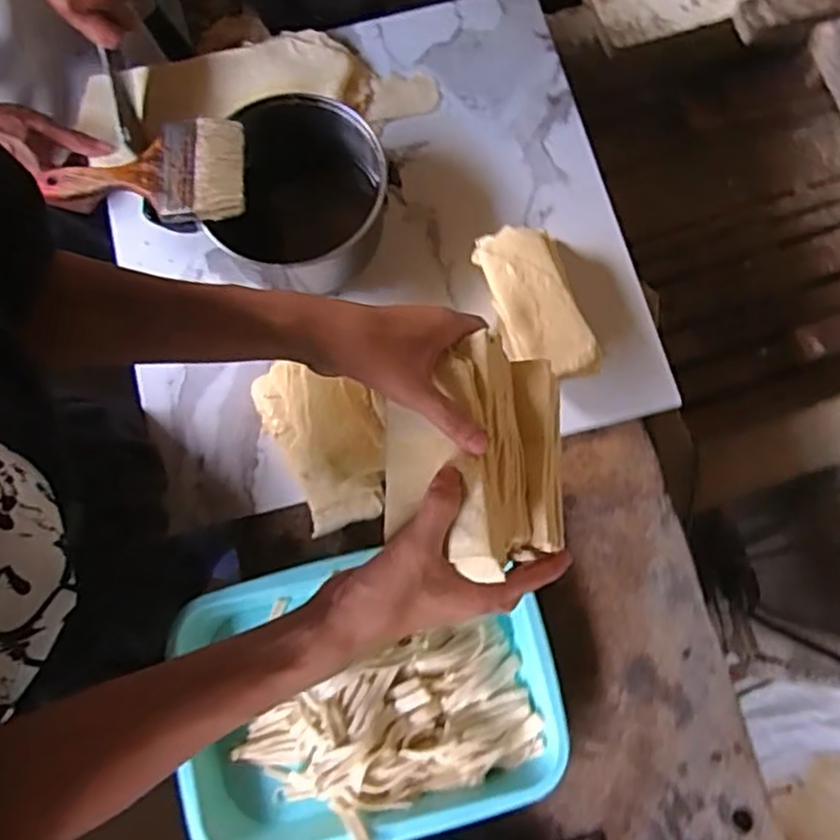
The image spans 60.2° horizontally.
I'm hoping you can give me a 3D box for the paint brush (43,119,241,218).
[{"bbox_3d":[-0.233,-0.211,0.623,0.166,0.019,0.085,-3,79,0],"label":"paint brush"}]

